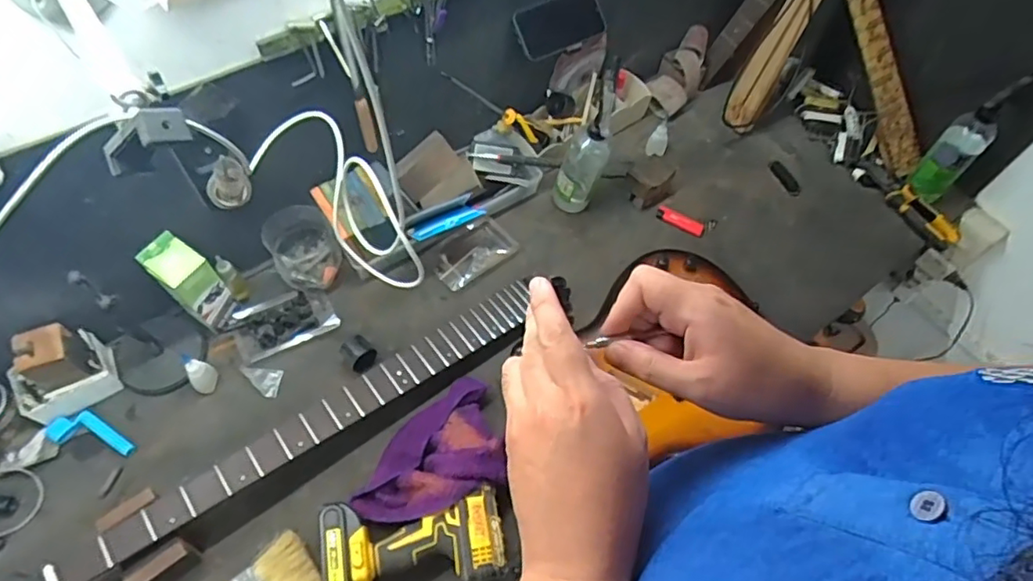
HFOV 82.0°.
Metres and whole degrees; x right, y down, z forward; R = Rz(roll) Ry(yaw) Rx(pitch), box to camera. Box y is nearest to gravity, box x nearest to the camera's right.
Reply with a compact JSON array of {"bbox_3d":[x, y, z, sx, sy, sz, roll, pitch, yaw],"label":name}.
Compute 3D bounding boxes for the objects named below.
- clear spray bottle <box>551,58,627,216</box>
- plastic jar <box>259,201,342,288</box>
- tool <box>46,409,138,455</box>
[{"bbox_3d":[0.106,-0.213,0.904,0.082,0.242,0.067,10,58,2],"label":"clear spray bottle"},{"bbox_3d":[-0.310,-0.063,0.868,0.093,0.108,0.087,2,59,-3],"label":"plastic jar"},{"bbox_3d":[-0.547,0.181,0.769,0.116,0.013,0.042,10,58,2],"label":"tool"}]

